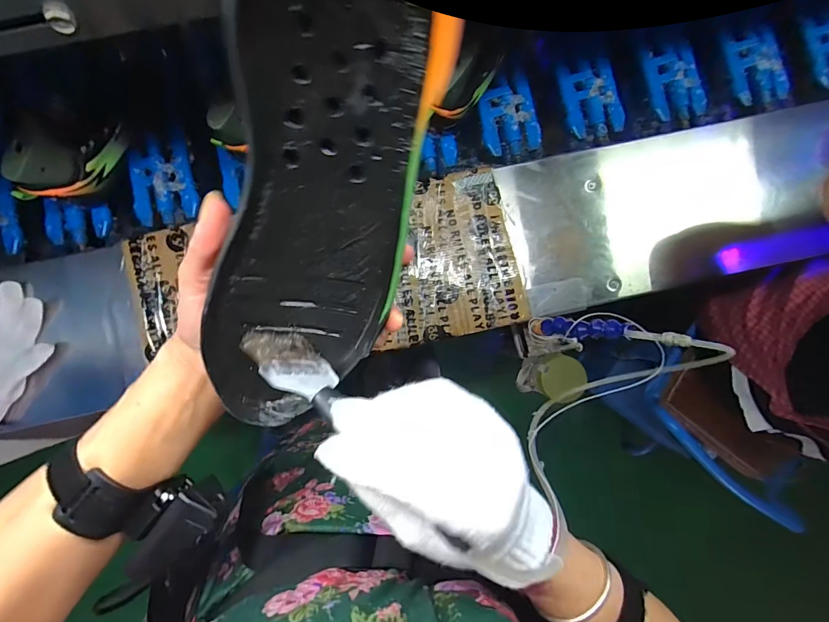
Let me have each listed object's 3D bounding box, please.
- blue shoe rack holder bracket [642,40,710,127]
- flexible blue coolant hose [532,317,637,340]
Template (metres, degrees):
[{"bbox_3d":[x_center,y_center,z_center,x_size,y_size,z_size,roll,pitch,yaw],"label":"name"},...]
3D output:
[{"bbox_3d":[0.444,-0.378,0.654,0.092,0.020,0.128,-12,89,-2],"label":"blue shoe rack holder bracket"},{"bbox_3d":[0.216,0.023,0.527,0.023,0.152,0.025,1,89,-29],"label":"flexible blue coolant hose"}]

